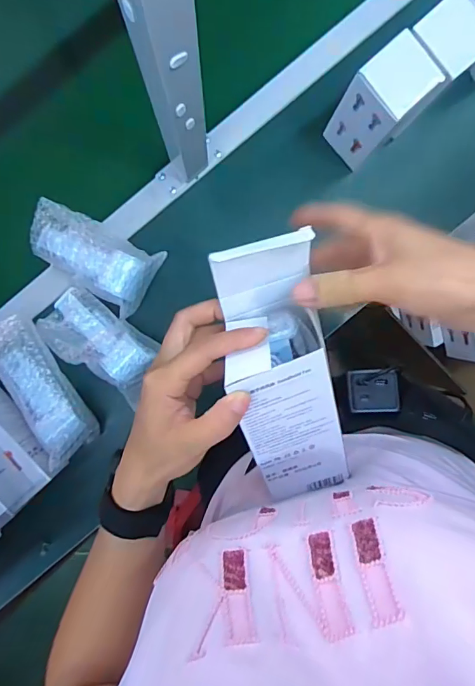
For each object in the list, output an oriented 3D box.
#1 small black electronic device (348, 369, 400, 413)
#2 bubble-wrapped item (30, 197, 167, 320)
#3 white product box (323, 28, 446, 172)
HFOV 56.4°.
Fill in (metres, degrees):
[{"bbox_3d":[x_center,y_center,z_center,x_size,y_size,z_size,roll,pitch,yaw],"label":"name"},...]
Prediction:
[{"bbox_3d":[0.146,0.052,0.475,0.051,0.016,0.046,-5,72,5],"label":"small black electronic device"},{"bbox_3d":[-0.203,-0.127,0.615,0.181,0.049,0.100,32,91,-2],"label":"bubble-wrapped item"},{"bbox_3d":[0.180,-0.298,0.567,0.079,0.162,0.076,-41,92,1],"label":"white product box"}]

